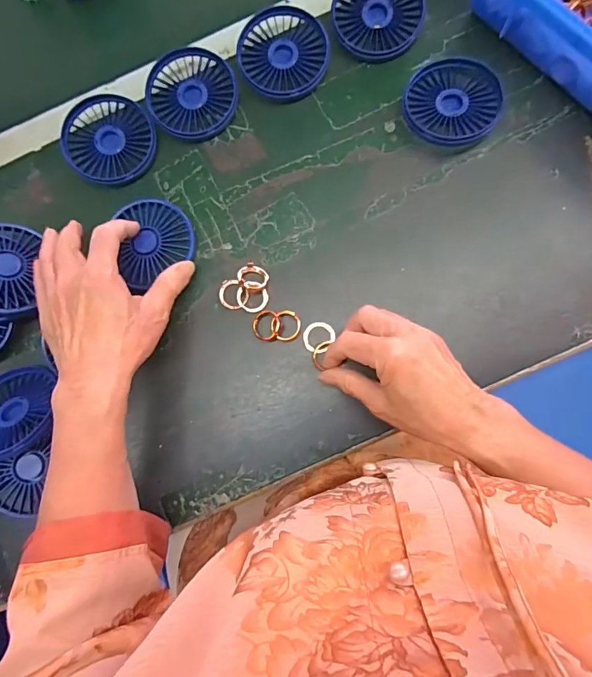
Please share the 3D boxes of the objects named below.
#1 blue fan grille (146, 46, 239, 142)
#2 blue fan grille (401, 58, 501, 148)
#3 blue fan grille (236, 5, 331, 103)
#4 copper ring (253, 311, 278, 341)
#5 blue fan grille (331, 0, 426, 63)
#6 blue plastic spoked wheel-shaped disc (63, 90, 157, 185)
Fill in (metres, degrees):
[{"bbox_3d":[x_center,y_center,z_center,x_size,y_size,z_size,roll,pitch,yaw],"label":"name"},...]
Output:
[{"bbox_3d":[-0.101,-0.238,0.393,0.084,0.019,0.085,0,84,4],"label":"blue fan grille"},{"bbox_3d":[0.143,-0.220,0.373,0.083,0.020,0.080,0,84,4],"label":"blue fan grille"},{"bbox_3d":[-0.012,-0.277,0.392,0.086,0.015,0.088,0,84,4],"label":"blue fan grille"},{"bbox_3d":[-0.027,-0.012,0.365,0.023,0.005,0.029,1,84,4],"label":"copper ring"},{"bbox_3d":[0.078,-0.316,0.391,0.084,0.015,0.090,0,84,4],"label":"blue fan grille"},{"bbox_3d":[-0.183,-0.193,0.395,0.091,0.019,0.085,0,84,4],"label":"blue plastic spoked wheel-shaped disc"}]

